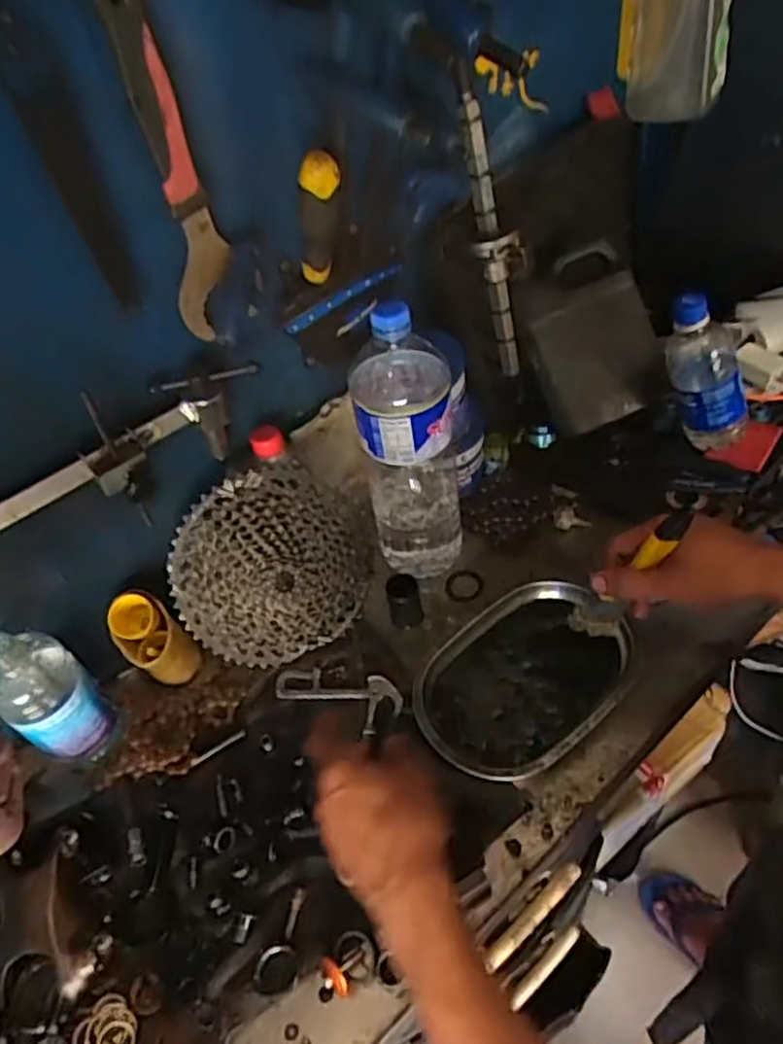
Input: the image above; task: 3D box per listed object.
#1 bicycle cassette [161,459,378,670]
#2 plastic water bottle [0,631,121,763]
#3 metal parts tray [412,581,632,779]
[{"bbox_3d":[-0.109,0.046,0.686,0.193,0.186,0.045,-21,16,-14],"label":"bicycle cassette"},{"bbox_3d":[-0.308,0.157,0.645,0.072,0.157,0.074,34,63,32],"label":"plastic water bottle"},{"bbox_3d":[0.126,0.144,0.668,0.217,0.031,0.152,-35,53,-19],"label":"metal parts tray"}]

